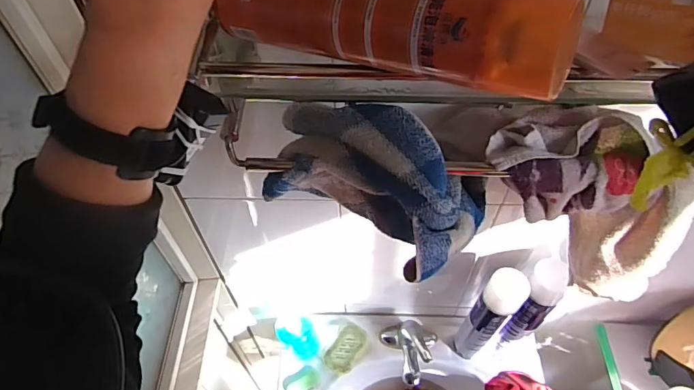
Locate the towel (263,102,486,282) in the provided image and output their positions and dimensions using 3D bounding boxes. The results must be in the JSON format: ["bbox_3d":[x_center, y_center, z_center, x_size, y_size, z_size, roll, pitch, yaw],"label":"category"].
[{"bbox_3d":[0.040,-0.025,0.502,0.214,0.134,0.145,21,57,15],"label":"towel"}]

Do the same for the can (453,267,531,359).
[{"bbox_3d":[0.264,0.238,0.883,0.064,0.326,0.055,31,60,22],"label":"can"}]

